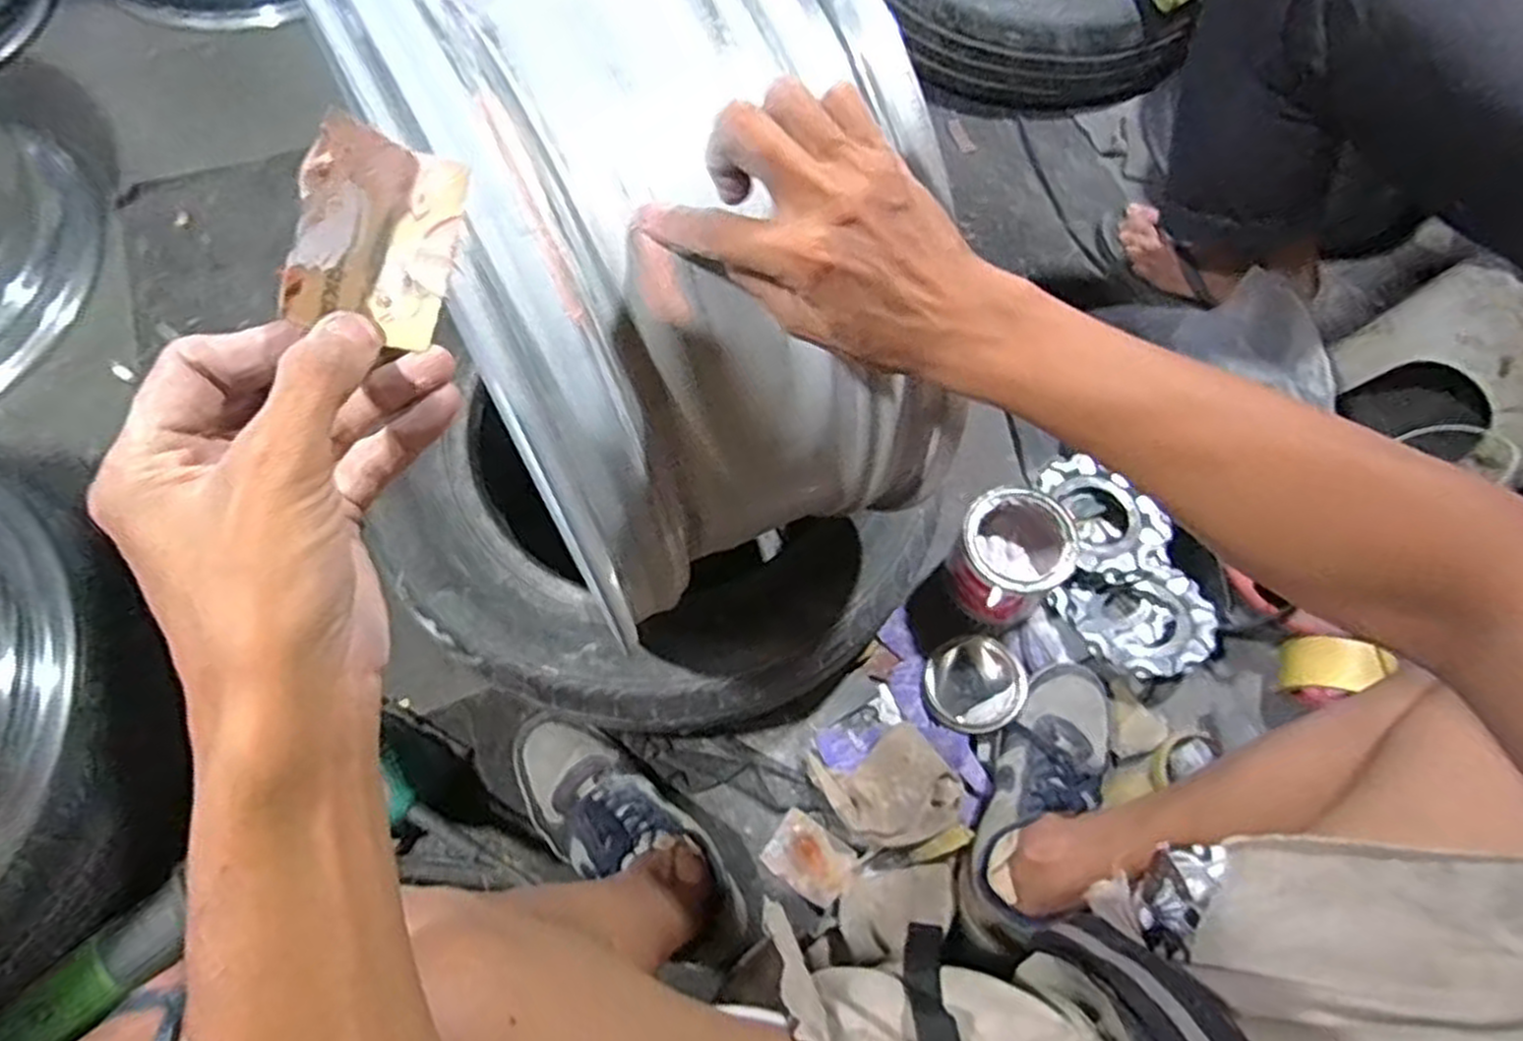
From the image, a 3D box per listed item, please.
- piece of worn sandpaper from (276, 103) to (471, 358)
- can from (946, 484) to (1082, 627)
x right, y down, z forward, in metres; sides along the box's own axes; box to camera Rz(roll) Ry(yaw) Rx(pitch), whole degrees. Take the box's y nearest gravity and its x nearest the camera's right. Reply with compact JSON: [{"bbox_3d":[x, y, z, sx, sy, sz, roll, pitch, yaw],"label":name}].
[{"bbox_3d":[-0.125,-0.094,0.259,0.024,0.043,0.065,14,90,32],"label":"piece of worn sandpaper"},{"bbox_3d":[0.244,0.037,0.794,0.098,0.123,0.105,1,69,-2],"label":"can"}]

